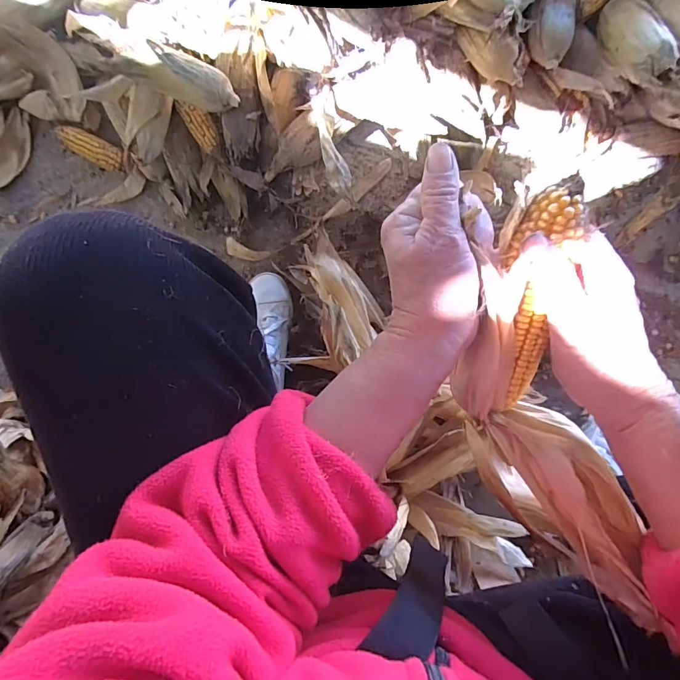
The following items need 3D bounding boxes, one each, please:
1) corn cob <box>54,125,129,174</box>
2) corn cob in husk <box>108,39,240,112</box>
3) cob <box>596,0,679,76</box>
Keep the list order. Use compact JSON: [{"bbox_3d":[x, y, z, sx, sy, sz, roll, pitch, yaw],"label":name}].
[{"bbox_3d":[-0.426,-0.329,0.742,0.157,0.039,0.042,30,88,6],"label":"corn cob"},{"bbox_3d":[-0.228,-0.375,0.620,0.188,0.071,0.059,25,88,6],"label":"corn cob in husk"},{"bbox_3d":[0.382,-0.391,0.556,0.048,0.051,0.186,-2,53,4],"label":"cob"}]

